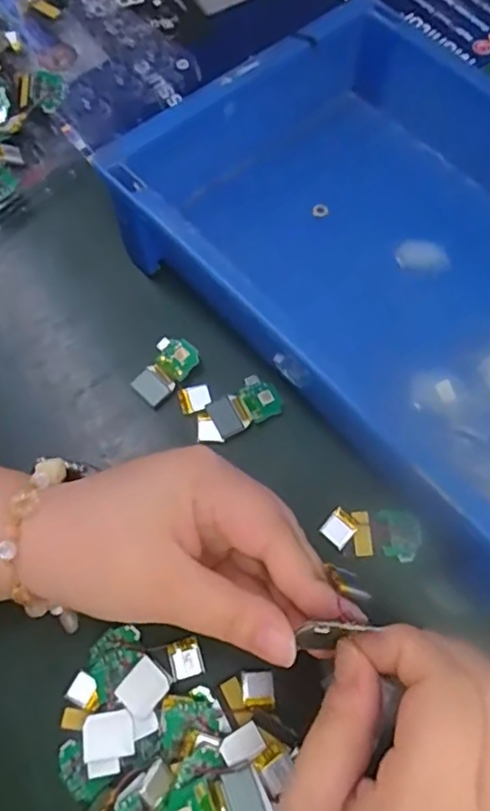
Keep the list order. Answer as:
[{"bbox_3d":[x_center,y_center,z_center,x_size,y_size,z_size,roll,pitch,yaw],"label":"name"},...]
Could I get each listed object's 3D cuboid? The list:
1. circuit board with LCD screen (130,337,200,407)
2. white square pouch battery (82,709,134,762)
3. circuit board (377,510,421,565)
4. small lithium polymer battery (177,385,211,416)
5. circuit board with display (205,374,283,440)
[{"bbox_3d":[-0.045,-0.021,0.338,0.024,0.006,0.038,41,73,16],"label":"circuit board with LCD screen"},{"bbox_3d":[-0.060,0.147,0.272,0.022,0.008,0.018,-9,67,-4],"label":"white square pouch battery"},{"bbox_3d":[0.077,0.064,0.302,0.019,0.004,0.025,-5,67,-2],"label":"circuit board"},{"bbox_3d":[-0.027,-0.004,0.333,0.017,0.004,0.015,-17,68,-7],"label":"small lithium polymer battery"},{"bbox_3d":[0.000,0.000,0.329,0.039,0.004,0.024,-31,70,-12],"label":"circuit board with display"}]

